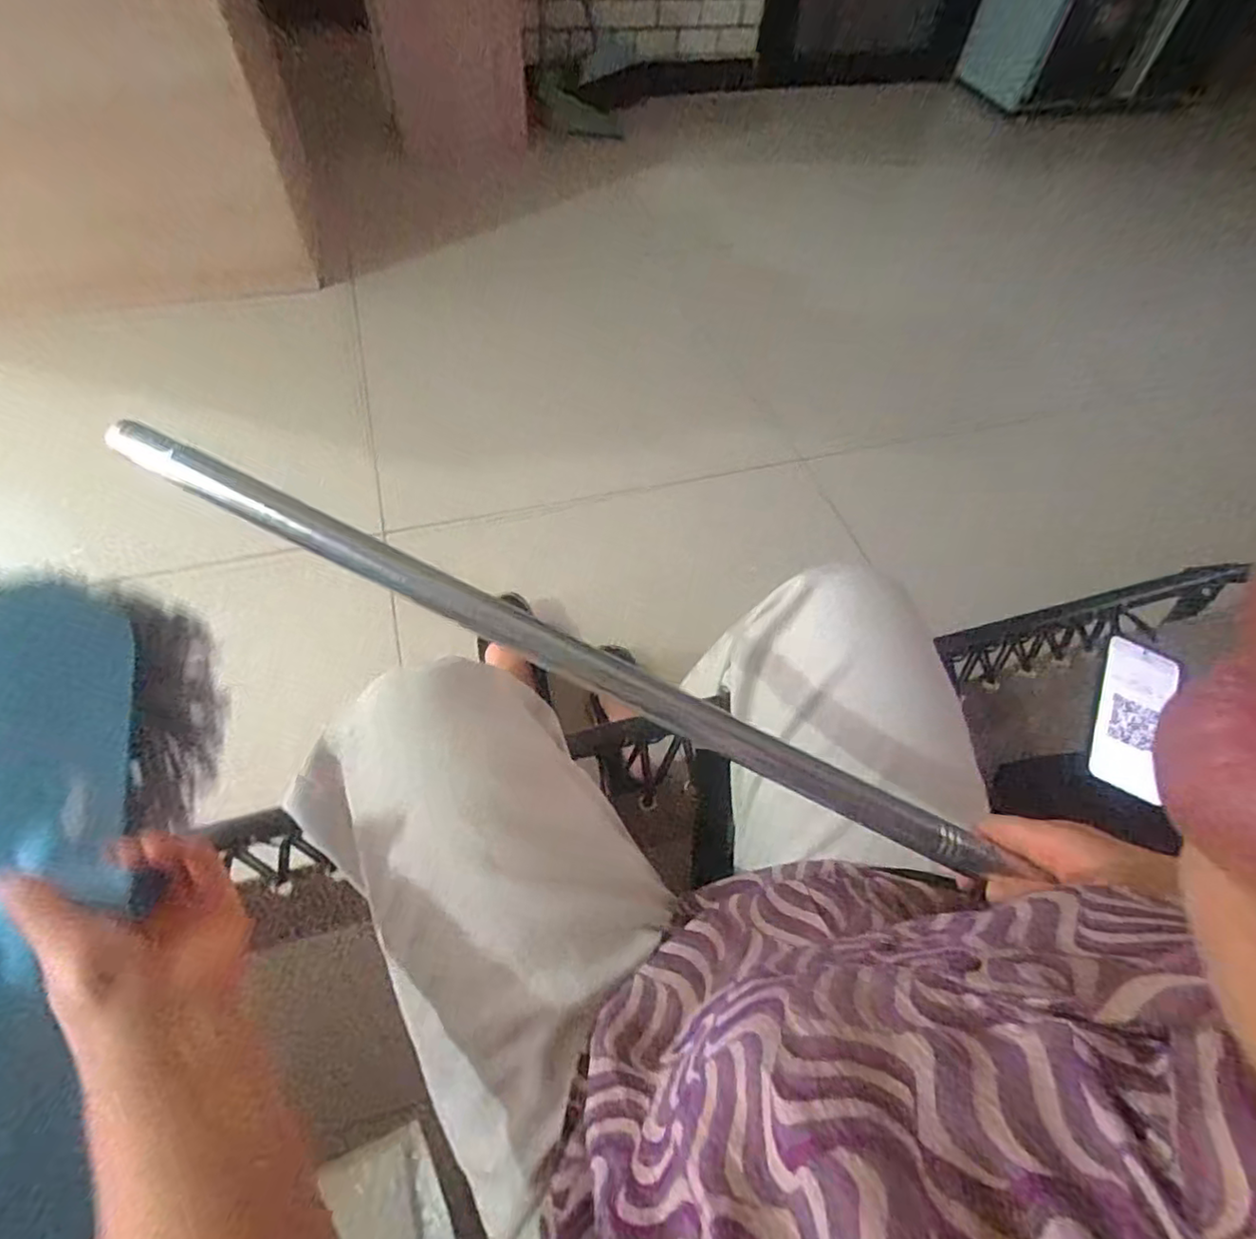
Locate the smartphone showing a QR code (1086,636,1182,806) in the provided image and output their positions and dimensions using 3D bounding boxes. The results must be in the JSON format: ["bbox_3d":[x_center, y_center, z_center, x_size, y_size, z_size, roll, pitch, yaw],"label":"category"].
[{"bbox_3d":[0.475,0.089,0.595,0.058,0.009,0.153,19,67,21],"label":"smartphone showing a QR code"}]

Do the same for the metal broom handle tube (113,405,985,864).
[{"bbox_3d":[-0.046,0.018,0.374,0.559,0.018,0.024,26,59,1],"label":"metal broom handle tube"}]

